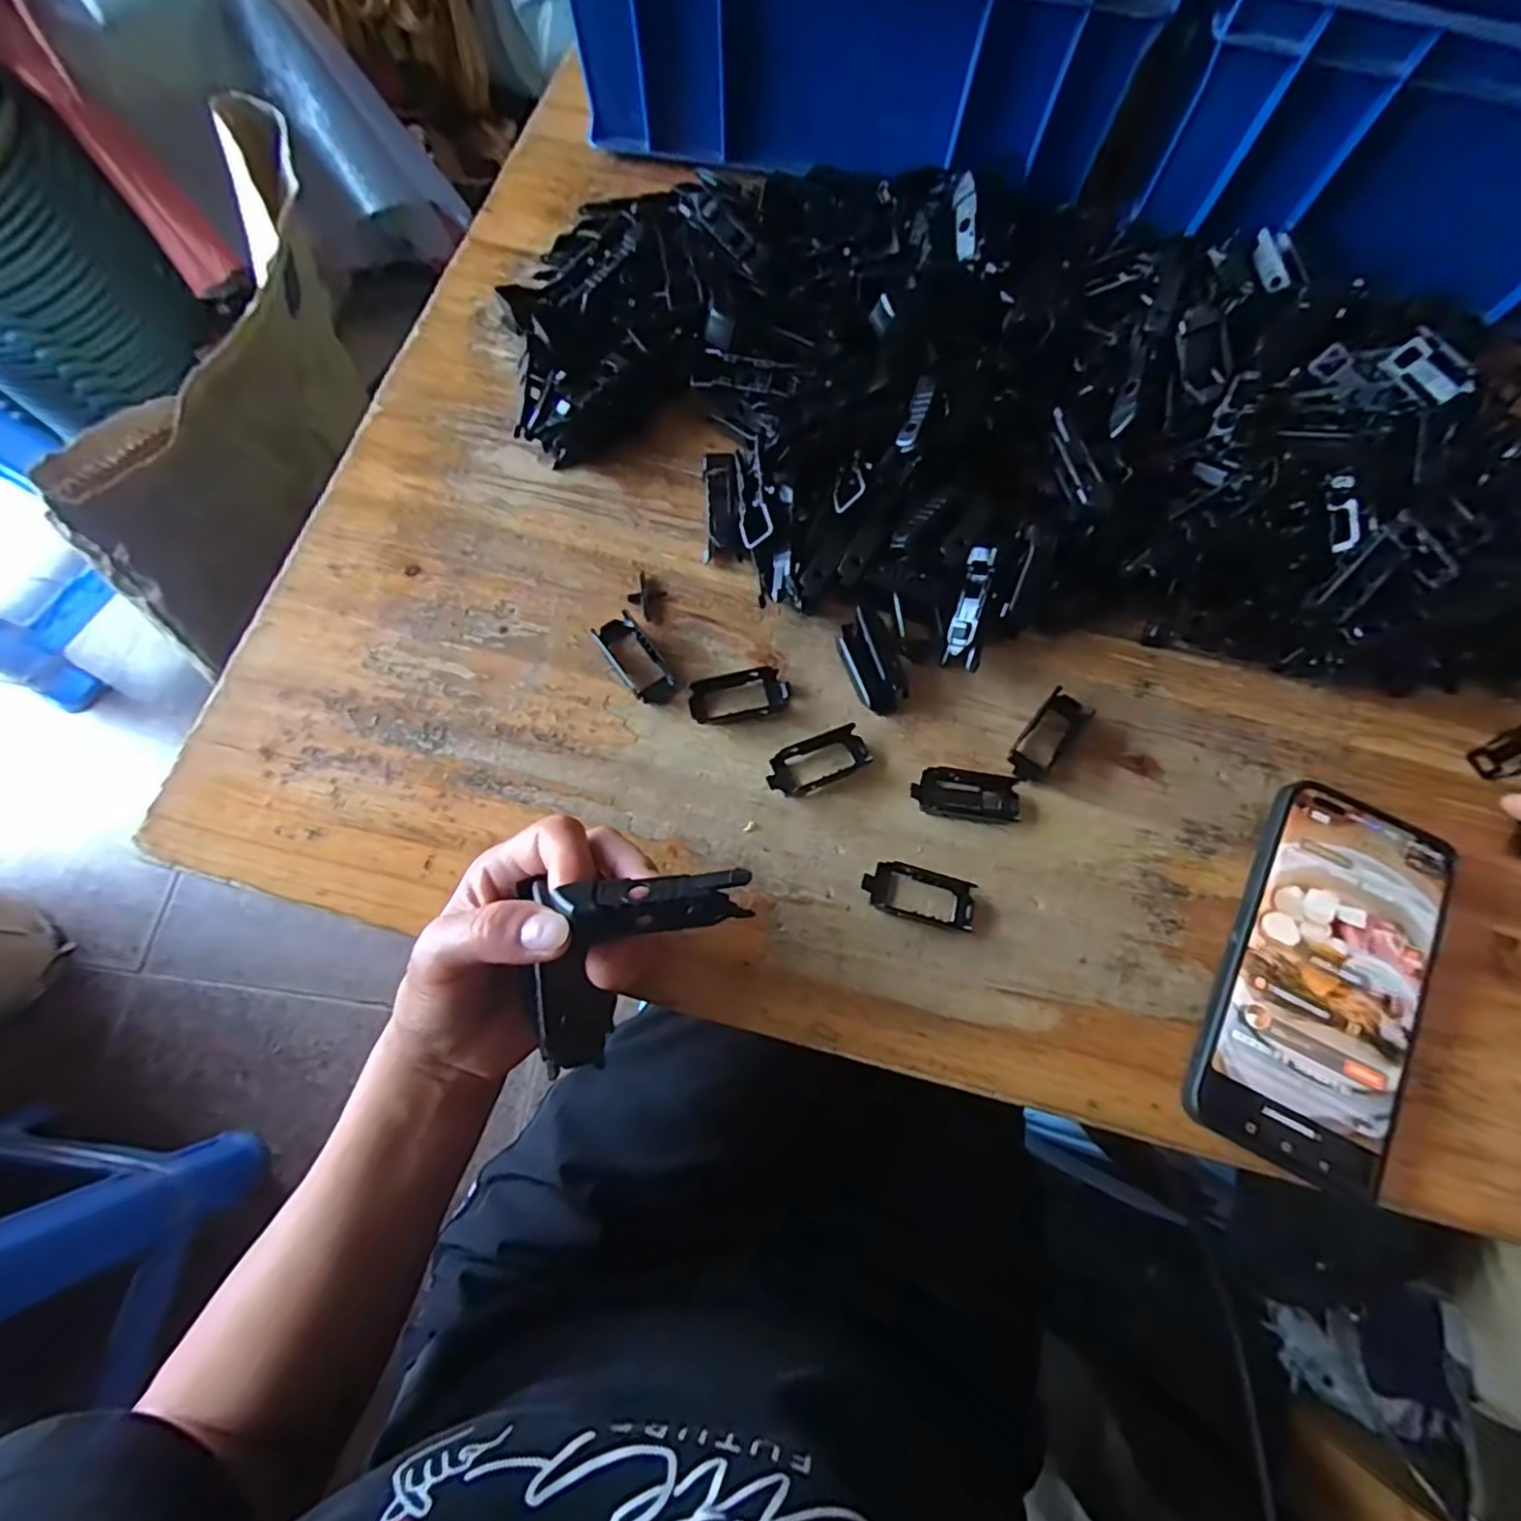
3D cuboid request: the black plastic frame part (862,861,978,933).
[{"bbox_3d":[0.074,0.062,0.305,0.052,0.006,0.024,14,72,2],"label":"black plastic frame part"}]

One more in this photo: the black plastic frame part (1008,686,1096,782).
[{"bbox_3d":[0.144,-0.012,0.327,0.023,0.010,0.052,36,74,9],"label":"black plastic frame part"}]

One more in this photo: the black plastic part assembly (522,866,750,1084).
[{"bbox_3d":[-0.050,0.061,0.234,0.094,0.028,0.052,-44,106,10],"label":"black plastic part assembly"}]

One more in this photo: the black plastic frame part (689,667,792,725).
[{"bbox_3d":[-0.010,-0.032,0.329,0.051,0.010,0.025,-15,74,-7],"label":"black plastic frame part"}]

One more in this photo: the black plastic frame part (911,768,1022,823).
[{"bbox_3d":[0.100,0.017,0.319,0.051,0.006,0.023,5,72,-1],"label":"black plastic frame part"}]

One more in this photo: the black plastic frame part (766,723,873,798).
[{"bbox_3d":[0.028,0.001,0.321,0.051,0.008,0.024,-24,75,-10],"label":"black plastic frame part"}]

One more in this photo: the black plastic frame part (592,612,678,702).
[{"bbox_3d":[-0.062,-0.051,0.332,0.023,0.010,0.049,-36,77,-12],"label":"black plastic frame part"}]

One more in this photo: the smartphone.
[{"bbox_3d":[0.248,0.094,0.288,0.079,0.007,0.161,24,76,7],"label":"smartphone"}]

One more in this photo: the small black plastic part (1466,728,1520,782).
[{"bbox_3d":[0.378,-0.005,0.331,0.042,0.008,0.021,-18,74,-8],"label":"small black plastic part"}]

